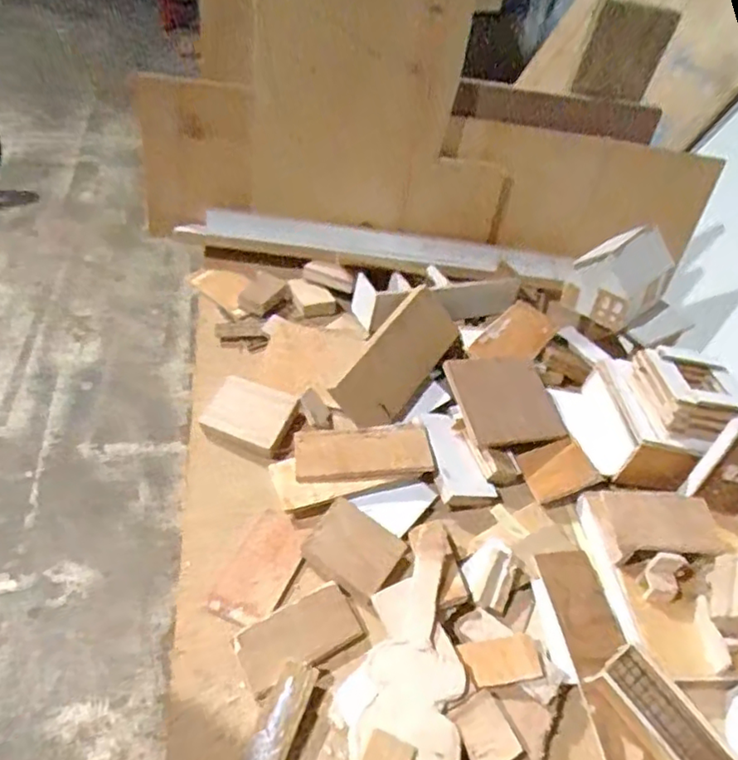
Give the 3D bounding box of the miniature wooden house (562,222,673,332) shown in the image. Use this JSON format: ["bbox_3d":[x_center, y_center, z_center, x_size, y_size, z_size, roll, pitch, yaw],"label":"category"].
[{"bbox_3d":[0.285,-0.122,0.697,0.088,0.090,0.080,-32,54,-30],"label":"miniature wooden house"}]

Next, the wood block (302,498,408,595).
[{"bbox_3d":[-0.012,0.138,0.515,0.072,0.013,0.060,28,46,19],"label":"wood block"}]

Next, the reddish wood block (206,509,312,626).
[{"bbox_3d":[-0.088,0.154,0.511,0.054,0.010,0.099,19,49,11],"label":"reddish wood block"}]

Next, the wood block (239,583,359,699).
[{"bbox_3d":[-0.054,0.194,0.469,0.091,0.009,0.044,-18,49,-26],"label":"wood block"}]

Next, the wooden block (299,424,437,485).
[{"bbox_3d":[-0.005,0.069,0.583,0.125,0.014,0.058,0,43,-9],"label":"wooden block"}]

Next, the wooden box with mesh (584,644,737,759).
[{"bbox_3d":[0.214,0.247,0.443,0.044,0.021,0.106,-23,51,-30],"label":"wooden box with mesh"}]

